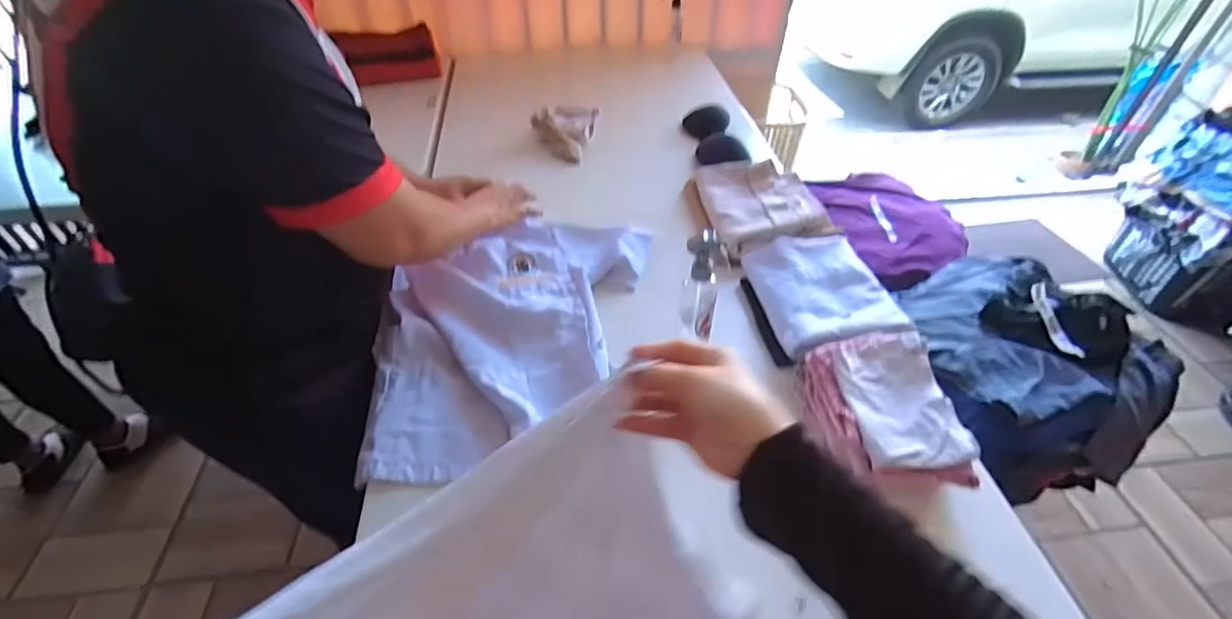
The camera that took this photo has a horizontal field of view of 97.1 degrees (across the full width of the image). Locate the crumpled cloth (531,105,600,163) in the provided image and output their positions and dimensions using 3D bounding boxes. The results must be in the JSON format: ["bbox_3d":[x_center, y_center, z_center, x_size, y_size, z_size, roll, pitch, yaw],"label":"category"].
[{"bbox_3d":[-0.119,-0.422,1.256,0.130,0.063,0.208,8,45,8],"label":"crumpled cloth"}]

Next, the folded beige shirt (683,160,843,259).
[{"bbox_3d":[0.268,-0.204,1.032,0.229,0.060,0.273,-7,45,-7],"label":"folded beige shirt"}]

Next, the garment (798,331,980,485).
[{"bbox_3d":[0.326,0.120,0.677,0.153,0.060,0.194,-1,44,-1],"label":"garment"}]

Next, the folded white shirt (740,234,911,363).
[{"bbox_3d":[0.315,-0.034,0.836,0.183,0.036,0.224,-5,45,-6],"label":"folded white shirt"}]

